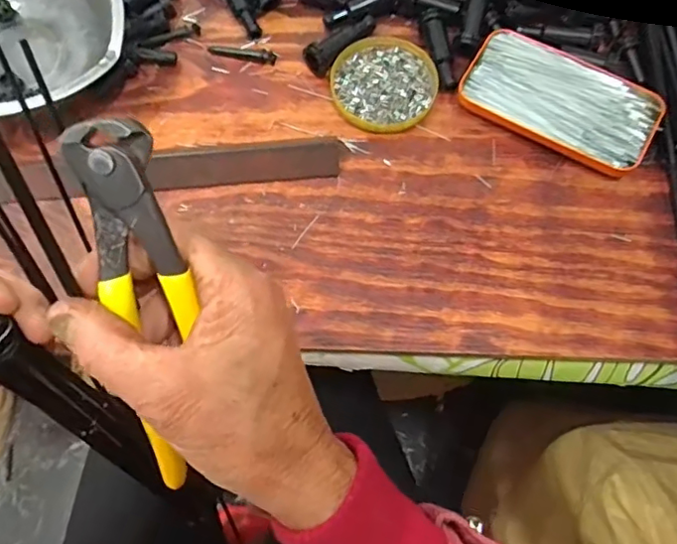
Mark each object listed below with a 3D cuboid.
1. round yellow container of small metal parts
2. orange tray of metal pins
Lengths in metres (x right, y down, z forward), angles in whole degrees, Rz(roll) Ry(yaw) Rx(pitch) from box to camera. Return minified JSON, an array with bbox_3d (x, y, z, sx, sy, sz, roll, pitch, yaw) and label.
[{"bbox_3d":[0.037,-0.154,0.460,0.083,0.009,0.088,0,70,0],"label":"round yellow container of small metal parts"},{"bbox_3d":[0.172,-0.134,0.442,0.142,0.021,0.078,30,73,11],"label":"orange tray of metal pins"}]

